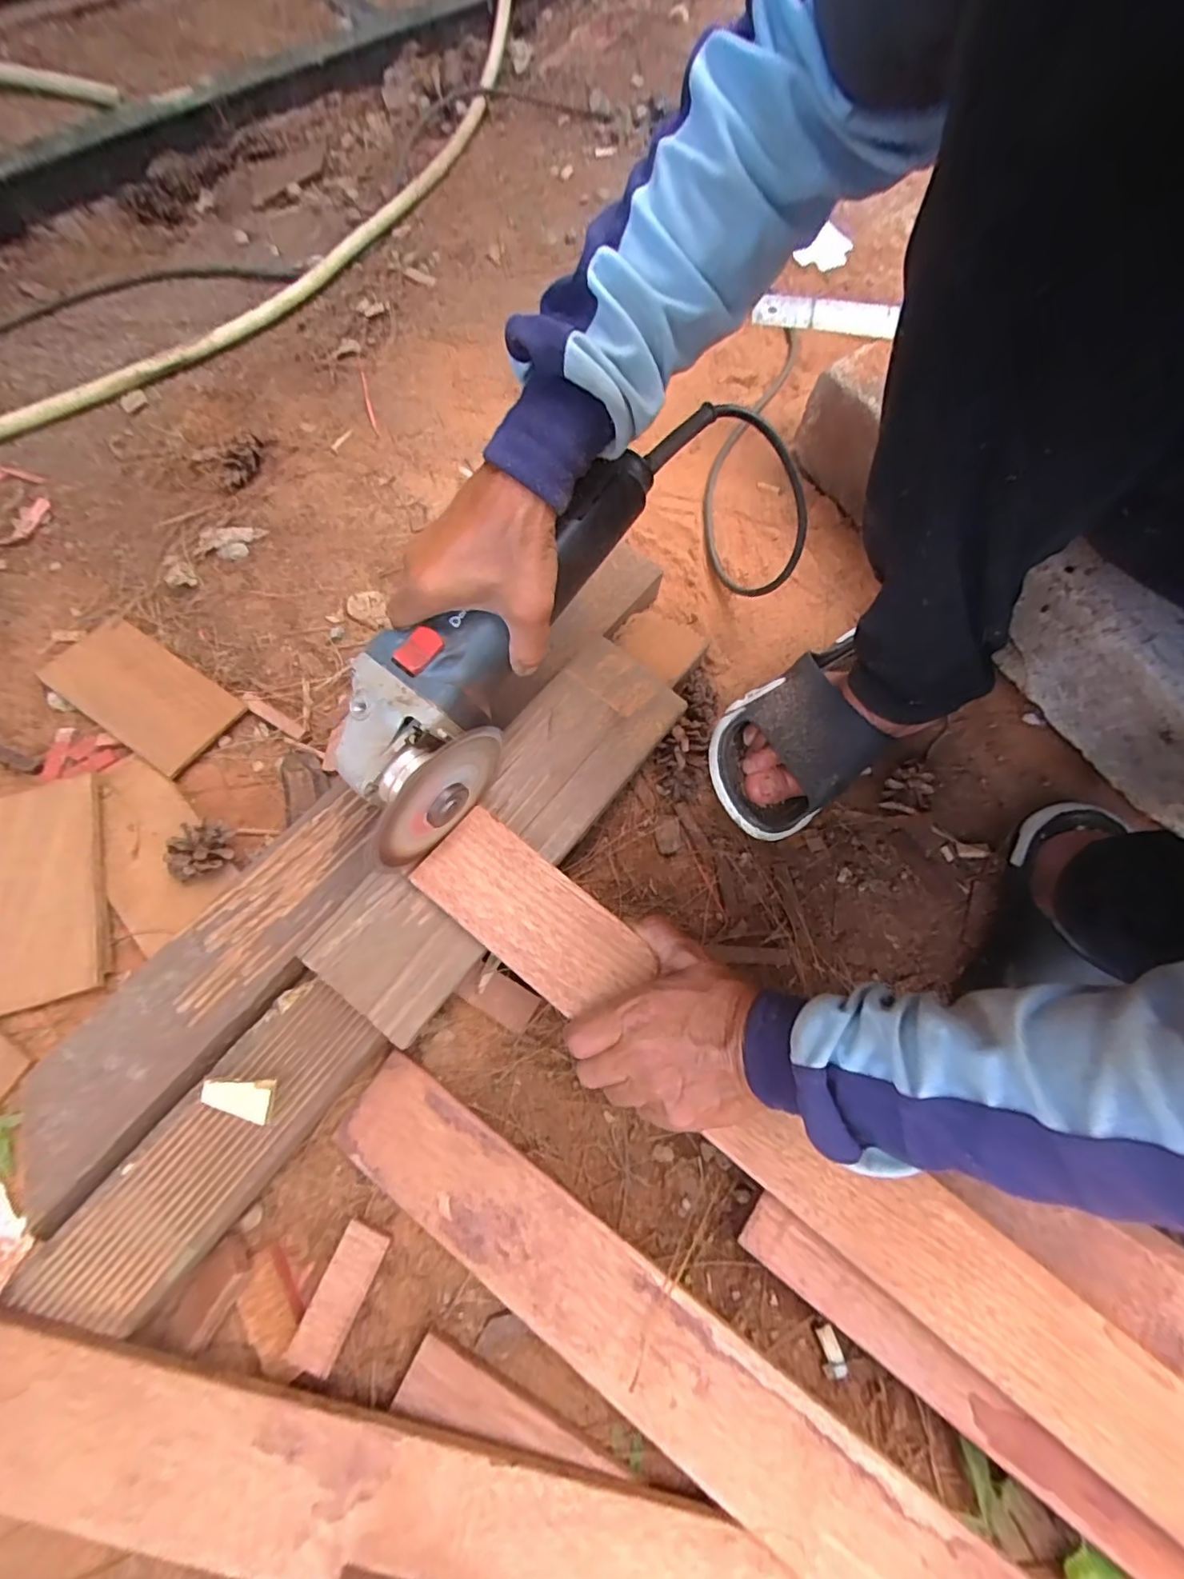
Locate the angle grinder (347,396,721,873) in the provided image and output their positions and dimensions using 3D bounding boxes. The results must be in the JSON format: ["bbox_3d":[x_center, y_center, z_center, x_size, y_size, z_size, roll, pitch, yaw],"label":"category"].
[{"bbox_3d":[-0.043,-0.111,0.353,0.085,0.076,0.330,35,83,9],"label":"angle grinder"}]

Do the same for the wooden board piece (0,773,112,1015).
[{"bbox_3d":[-0.391,0.072,0.404,0.080,0.018,0.154,-15,73,-8],"label":"wooden board piece"}]

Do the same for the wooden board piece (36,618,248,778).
[{"bbox_3d":[-0.370,-0.080,0.464,0.158,0.008,0.076,33,73,8],"label":"wooden board piece"}]

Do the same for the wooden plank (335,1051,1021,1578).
[{"bbox_3d":[0.035,0.318,0.321,0.445,0.011,0.063,32,72,14],"label":"wooden plank"}]

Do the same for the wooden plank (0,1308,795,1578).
[{"bbox_3d":[-0.113,0.363,0.285,0.443,0.011,0.068,18,67,-1],"label":"wooden plank"}]

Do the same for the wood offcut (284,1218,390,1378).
[{"bbox_3d":[-0.148,0.296,0.332,0.027,0.010,0.066,22,58,5],"label":"wood offcut"}]

